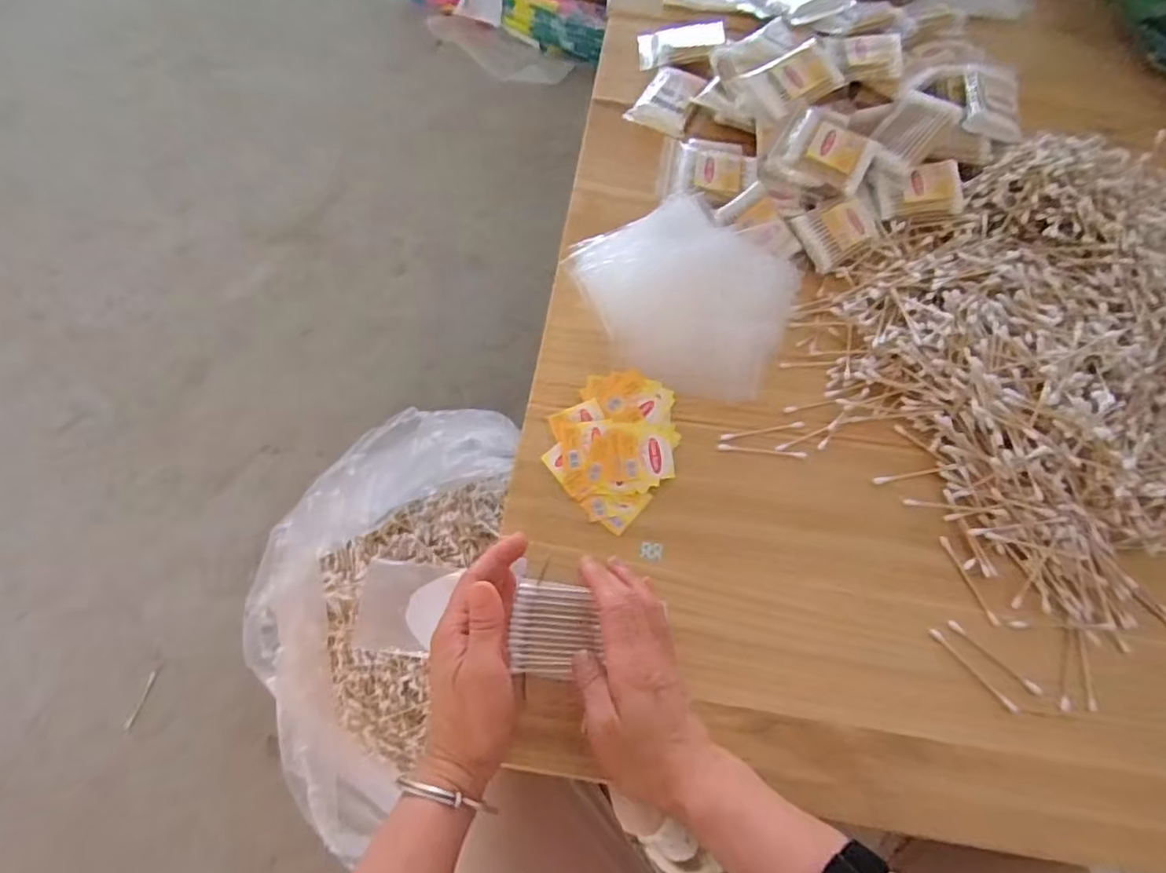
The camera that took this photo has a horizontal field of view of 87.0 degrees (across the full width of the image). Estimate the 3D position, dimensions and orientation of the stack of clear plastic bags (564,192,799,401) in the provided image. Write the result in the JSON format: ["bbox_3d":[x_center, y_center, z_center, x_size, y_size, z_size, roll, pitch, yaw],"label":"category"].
[{"bbox_3d":[0.083,-0.130,0.536,0.198,0.036,0.164,26,71,11],"label":"stack of clear plastic bags"}]

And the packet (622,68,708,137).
[{"bbox_3d":[0.088,-0.345,0.635,0.062,0.015,0.094,29,71,12],"label":"packet"}]

